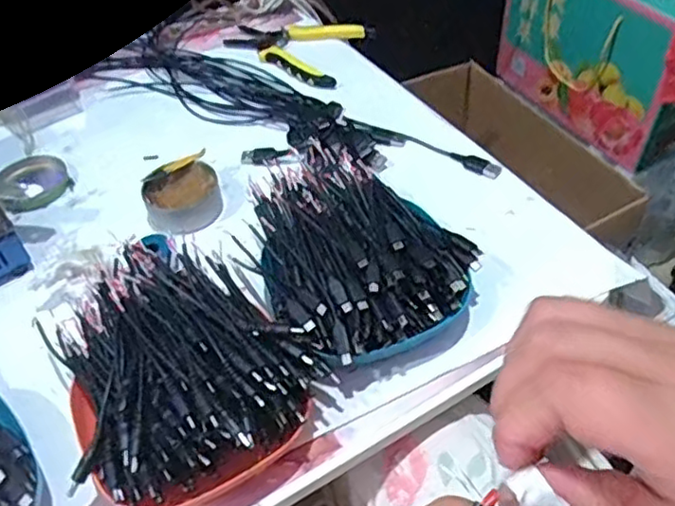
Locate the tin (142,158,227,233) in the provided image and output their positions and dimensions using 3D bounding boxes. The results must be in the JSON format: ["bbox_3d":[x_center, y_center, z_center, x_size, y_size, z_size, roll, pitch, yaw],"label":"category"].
[{"bbox_3d":[-0.132,-0.045,0.565,0.068,0.028,0.054,-31,54,-21],"label":"tin"}]

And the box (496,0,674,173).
[{"bbox_3d":[0.421,-0.333,1.021,0.150,0.253,0.331,-26,52,-18],"label":"box"}]

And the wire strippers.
[{"bbox_3d":[-0.052,-0.236,0.732,0.155,0.012,0.116,18,52,18],"label":"wire strippers"}]

